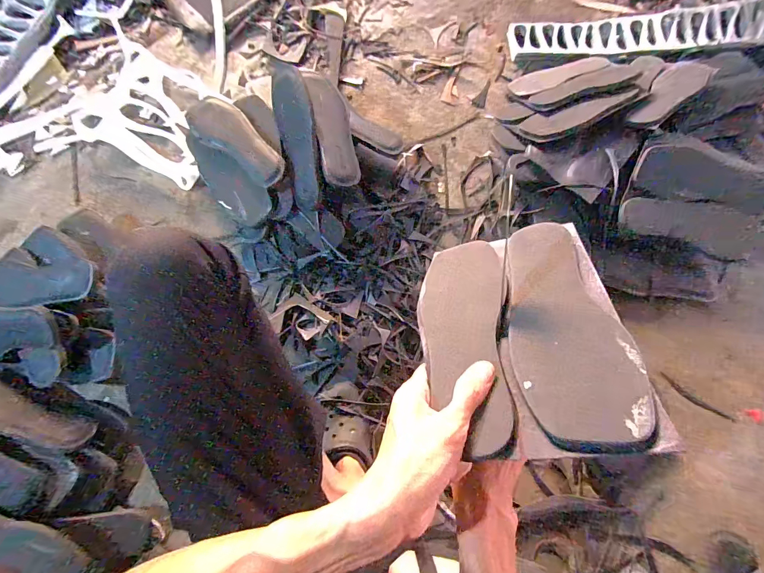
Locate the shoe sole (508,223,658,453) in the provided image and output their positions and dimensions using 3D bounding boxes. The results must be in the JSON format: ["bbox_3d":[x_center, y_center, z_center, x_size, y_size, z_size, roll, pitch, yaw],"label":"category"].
[{"bbox_3d":[0.156,0.024,0.333,0.086,0.007,0.238,-19,41,20],"label":"shoe sole"}]

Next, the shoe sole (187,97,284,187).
[{"bbox_3d":[-0.271,-0.273,0.697,0.222,0.026,0.086,40,95,9],"label":"shoe sole"}]

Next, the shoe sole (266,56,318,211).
[{"bbox_3d":[-0.152,-0.266,0.662,0.067,0.038,0.255,-10,94,-1],"label":"shoe sole"}]

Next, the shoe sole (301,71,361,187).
[{"bbox_3d":[-0.088,-0.283,0.668,0.077,0.014,0.197,-13,89,-35],"label":"shoe sole"}]

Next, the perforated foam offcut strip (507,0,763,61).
[{"bbox_3d":[0.629,-0.579,0.836,0.653,0.030,0.099,-3,91,5],"label":"perforated foam offcut strip"}]

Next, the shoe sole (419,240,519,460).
[{"bbox_3d":[0.077,0.039,0.358,0.081,0.010,0.239,-6,45,17],"label":"shoe sole"}]

